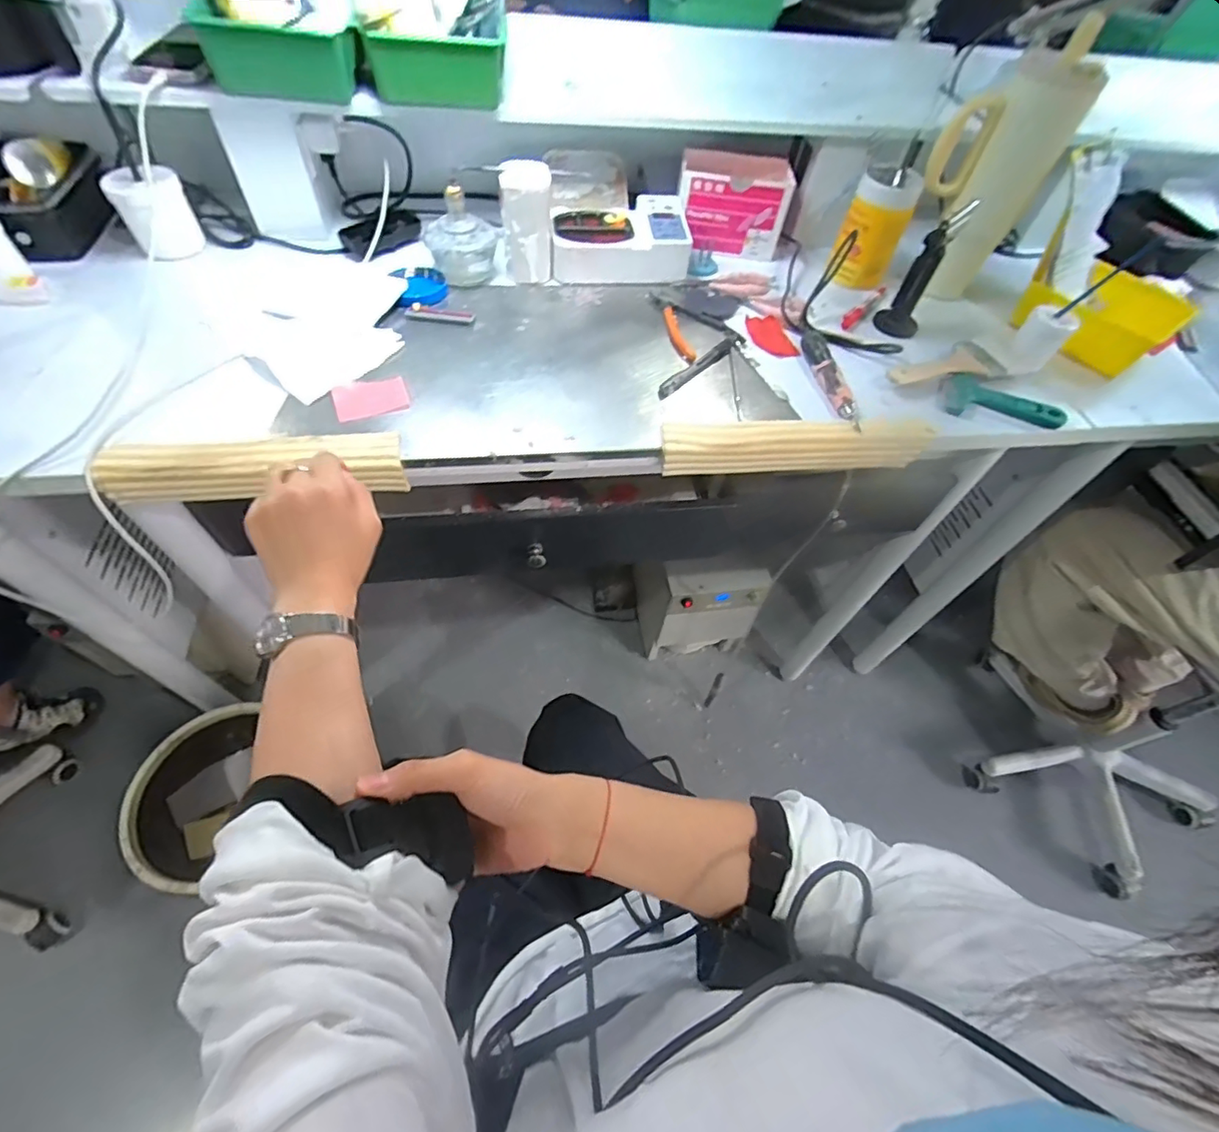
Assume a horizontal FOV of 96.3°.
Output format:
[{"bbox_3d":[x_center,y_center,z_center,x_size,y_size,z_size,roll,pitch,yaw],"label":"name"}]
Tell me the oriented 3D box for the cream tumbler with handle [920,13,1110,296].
[{"bbox_3d":[0.466,-0.488,0.681,0.128,0.266,0.091,28,58,14],"label":"cream tumbler with handle"}]

